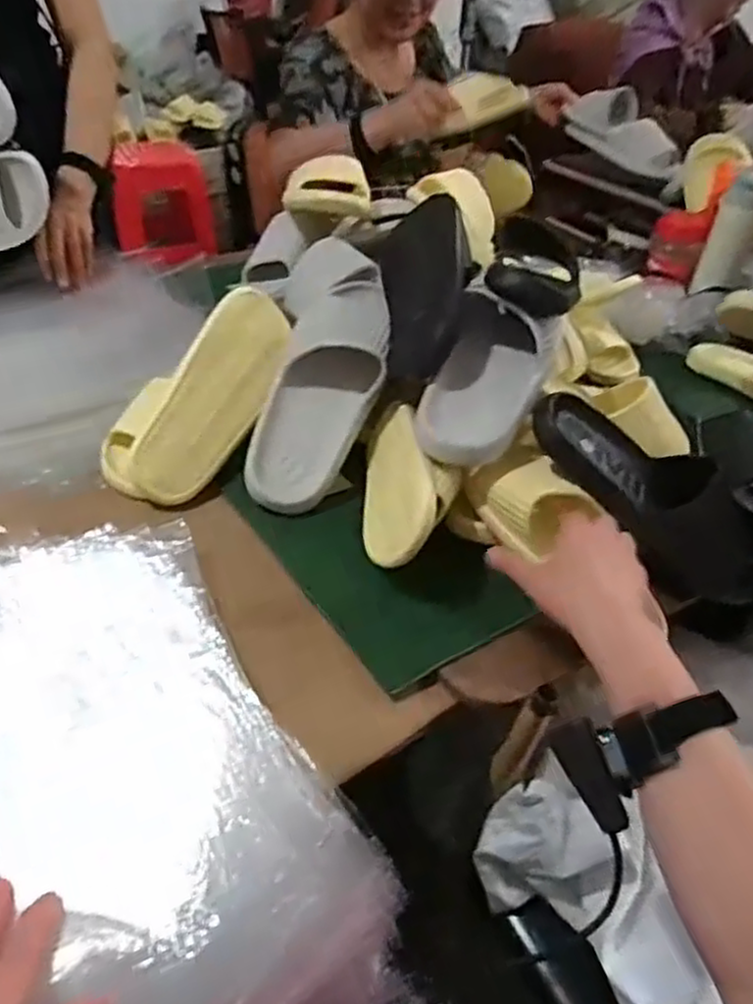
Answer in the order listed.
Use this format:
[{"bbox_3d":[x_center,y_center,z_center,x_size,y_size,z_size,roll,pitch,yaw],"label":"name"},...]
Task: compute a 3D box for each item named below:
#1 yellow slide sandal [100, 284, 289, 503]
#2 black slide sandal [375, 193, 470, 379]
[{"bbox_3d":[-0.185,-0.114,0.772,0.125,0.077,0.266,25,71,23],"label":"yellow slide sandal"},{"bbox_3d":[0.057,-0.224,0.753,0.059,0.115,0.279,27,43,-27],"label":"black slide sandal"}]

